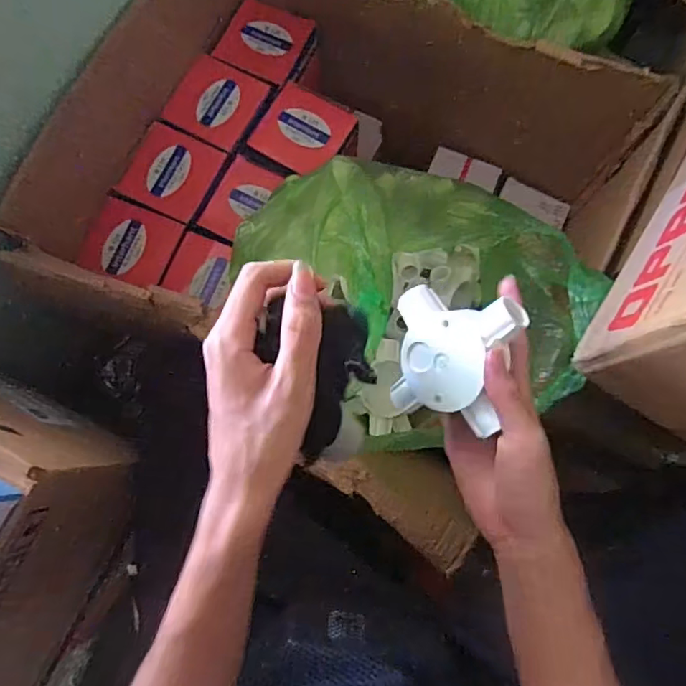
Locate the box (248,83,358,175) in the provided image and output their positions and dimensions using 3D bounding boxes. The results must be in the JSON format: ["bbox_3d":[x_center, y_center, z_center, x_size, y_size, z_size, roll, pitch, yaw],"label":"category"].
[{"bbox_3d":[-0.052,-0.300,0.811,0.133,0.070,0.119,31,81,6],"label":"box"}]

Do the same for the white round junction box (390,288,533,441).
[{"bbox_3d":[0.078,0.008,0.367,0.083,0.035,0.083,11,102,42],"label":"white round junction box"}]

